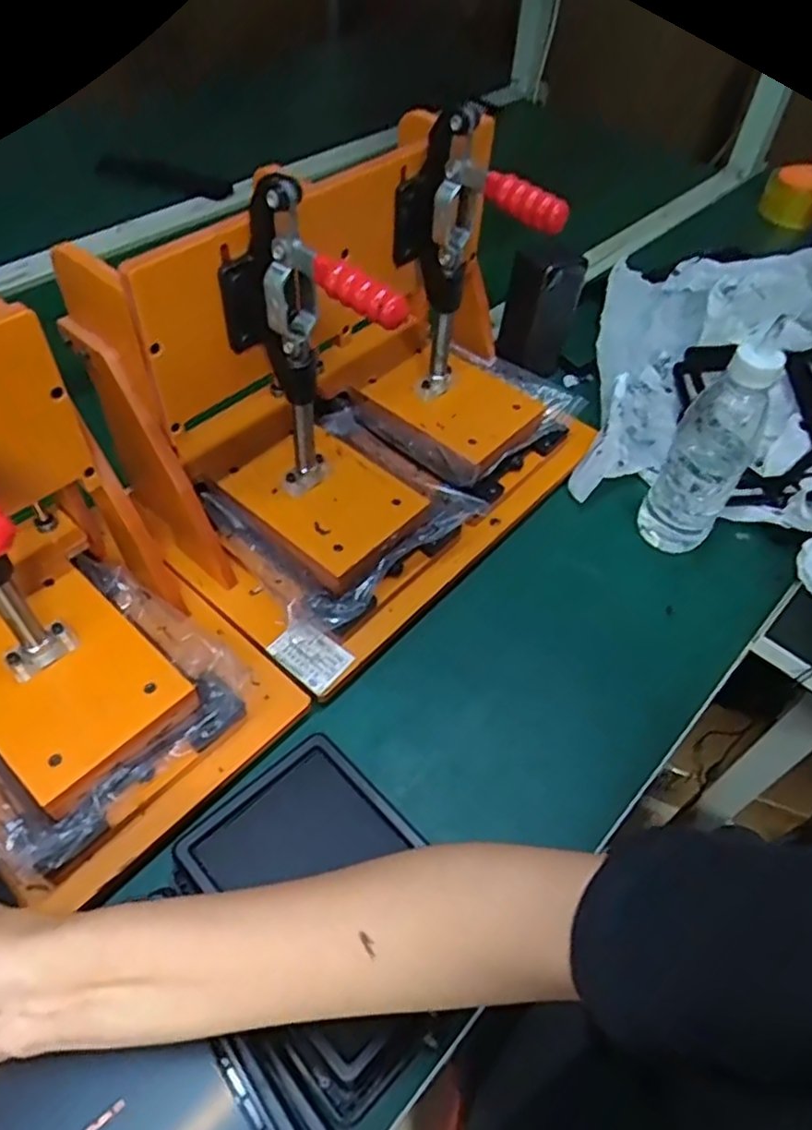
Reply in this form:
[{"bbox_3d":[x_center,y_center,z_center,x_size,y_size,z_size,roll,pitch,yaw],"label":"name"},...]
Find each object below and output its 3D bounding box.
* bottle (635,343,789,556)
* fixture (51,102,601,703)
[{"bbox_3d":[0.238,-0.092,0.538,0.058,0.177,0.065,31,56,19],"label":"bottle"},{"bbox_3d":[-0.020,-0.141,0.521,0.229,0.247,0.355,36,58,22],"label":"fixture"}]

